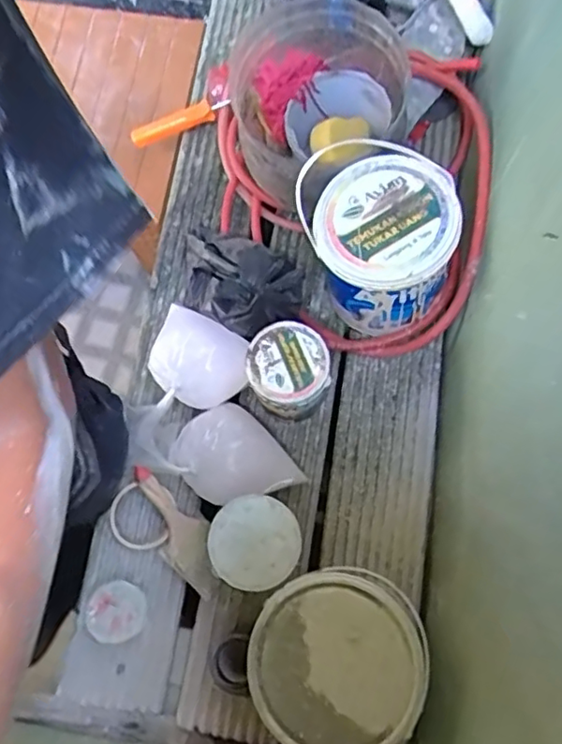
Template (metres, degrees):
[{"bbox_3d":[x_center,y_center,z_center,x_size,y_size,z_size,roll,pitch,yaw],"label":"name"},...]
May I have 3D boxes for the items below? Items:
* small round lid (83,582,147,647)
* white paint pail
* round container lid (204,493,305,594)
[{"bbox_3d":[-0.210,0.308,0.772,0.076,0.008,0.072,0,75,0],"label":"small round lid"},{"bbox_3d":[0.126,-0.177,0.854,0.207,0.209,0.184,8,75,2],"label":"white paint pail"},{"bbox_3d":[-0.032,0.199,0.713,0.105,0.021,0.104,0,75,0],"label":"round container lid"}]

